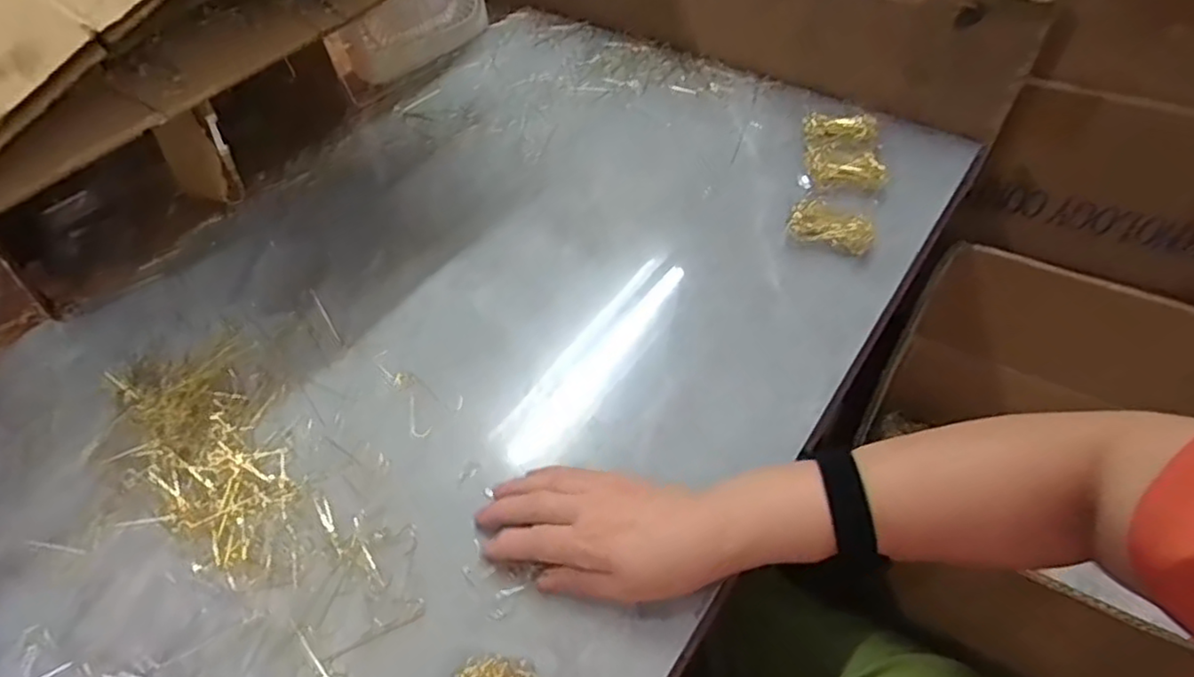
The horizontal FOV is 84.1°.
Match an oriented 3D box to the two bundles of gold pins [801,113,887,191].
[{"bbox_3d":[0.238,-0.186,0.640,0.069,0.027,0.085,3,52,7],"label":"two bundles of gold pins"}]

